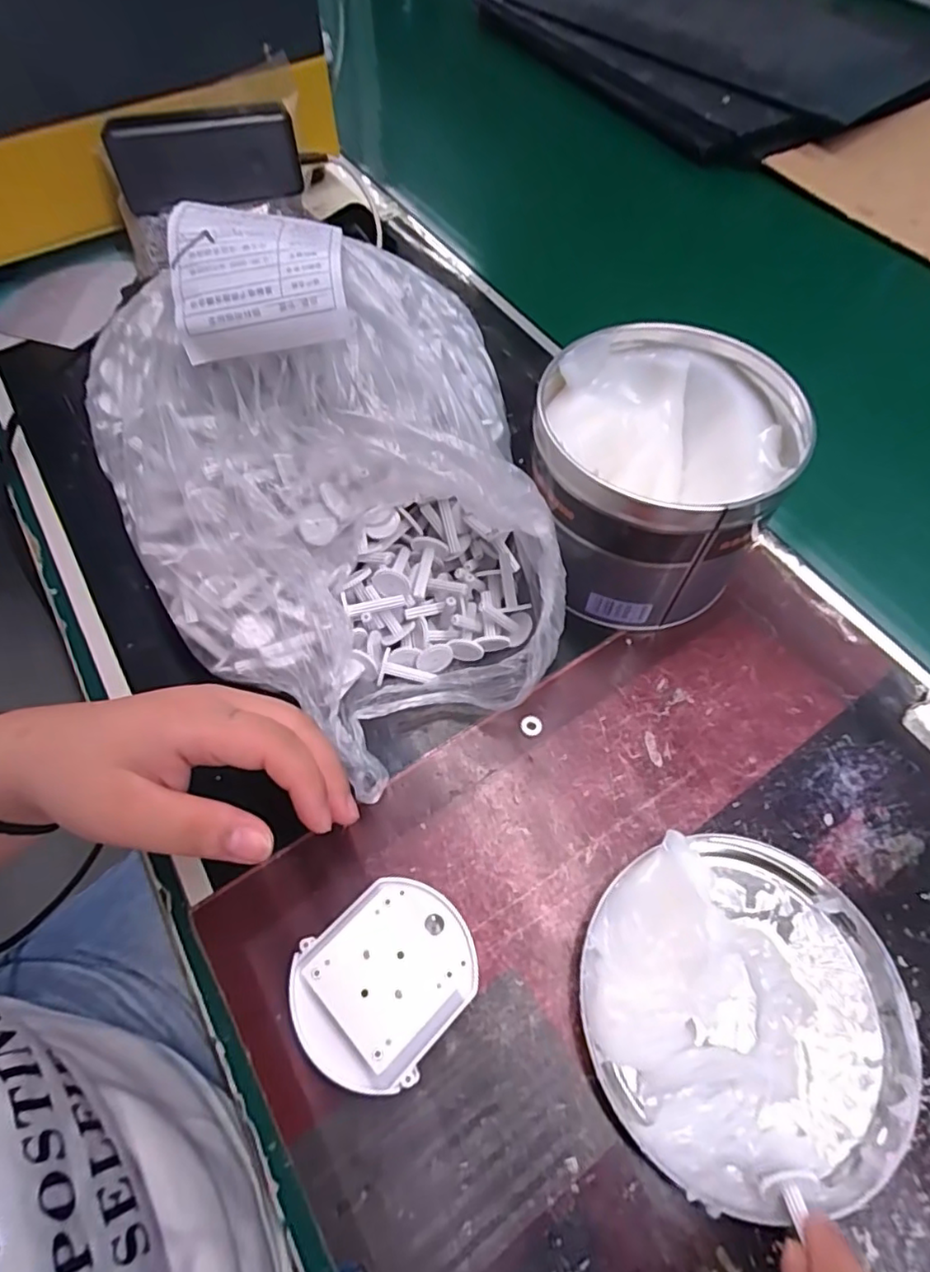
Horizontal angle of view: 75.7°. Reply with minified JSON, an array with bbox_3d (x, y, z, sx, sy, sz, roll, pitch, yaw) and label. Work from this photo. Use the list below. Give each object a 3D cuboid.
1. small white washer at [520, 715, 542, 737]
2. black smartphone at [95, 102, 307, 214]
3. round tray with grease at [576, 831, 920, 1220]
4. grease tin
[{"bbox_3d":[0.034,0.046,0.309,0.011,0.004,0.010,0,61,-1],"label":"small white washer"},{"bbox_3d":[-0.196,-0.354,0.447,0.140,0.080,0.015,-6,90,-1],"label":"black smartphone"},{"bbox_3d":[0.114,0.147,0.239,0.129,0.030,0.123,0,61,-1],"label":"round tray with grease"},{"bbox_3d":[0.101,-0.082,0.325,0.118,0.100,0.125,0,61,-1],"label":"grease tin"}]

